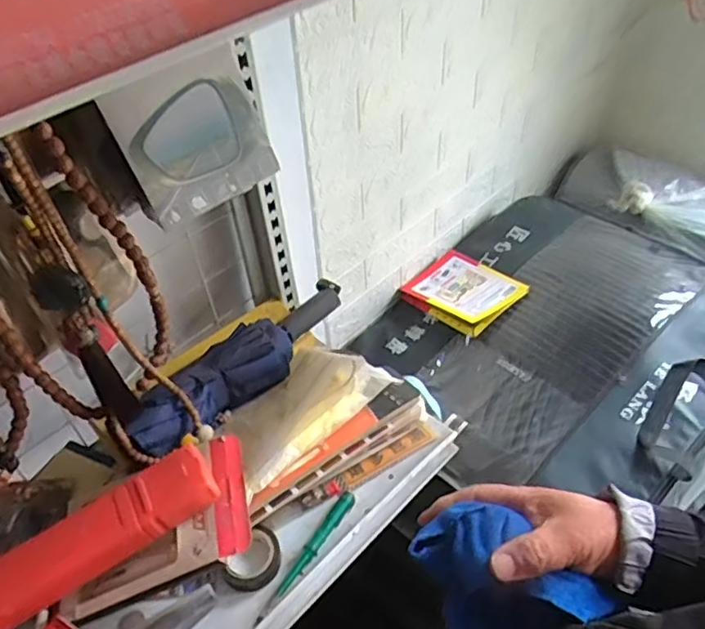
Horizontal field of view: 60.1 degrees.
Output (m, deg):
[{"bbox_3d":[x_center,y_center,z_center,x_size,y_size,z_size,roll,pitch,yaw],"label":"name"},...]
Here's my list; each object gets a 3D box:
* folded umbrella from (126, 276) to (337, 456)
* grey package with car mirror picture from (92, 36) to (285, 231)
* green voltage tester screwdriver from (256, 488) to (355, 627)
[{"bbox_3d":[-0.122,0.049,0.744,0.093,0.085,0.343,29,54,29],"label":"folded umbrella"},{"bbox_3d":[-0.129,-0.149,0.507,0.123,0.114,0.010,-38,35,-27],"label":"grey package with car mirror picture"},{"bbox_3d":[-0.045,0.244,0.623,0.015,0.021,0.156,25,52,26],"label":"green voltage tester screwdriver"}]

